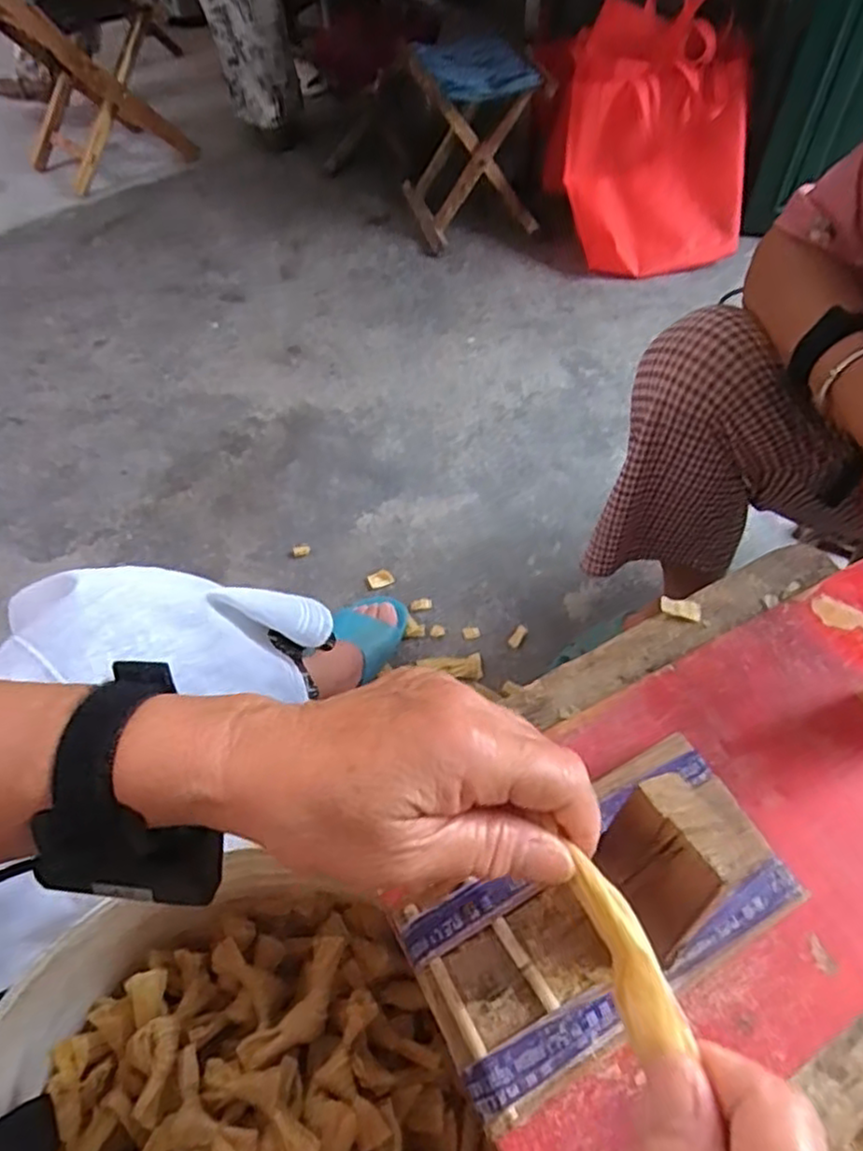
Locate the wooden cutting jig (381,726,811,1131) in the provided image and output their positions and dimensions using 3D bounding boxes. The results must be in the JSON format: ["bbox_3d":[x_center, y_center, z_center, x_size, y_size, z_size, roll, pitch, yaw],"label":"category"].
[{"bbox_3d":[0.069,0.123,0.271,0.159,0.076,0.085,-25,58,-16],"label":"wooden cutting jig"}]

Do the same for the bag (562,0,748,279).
[{"bbox_3d":[0.456,-0.874,1.419,0.354,0.496,0.095,2,14,7],"label":"bag"}]

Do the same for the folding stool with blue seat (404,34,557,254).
[{"bbox_3d":[0.091,-0.952,1.521,0.286,0.330,0.358,-11,57,-6],"label":"folding stool with blue seat"}]

